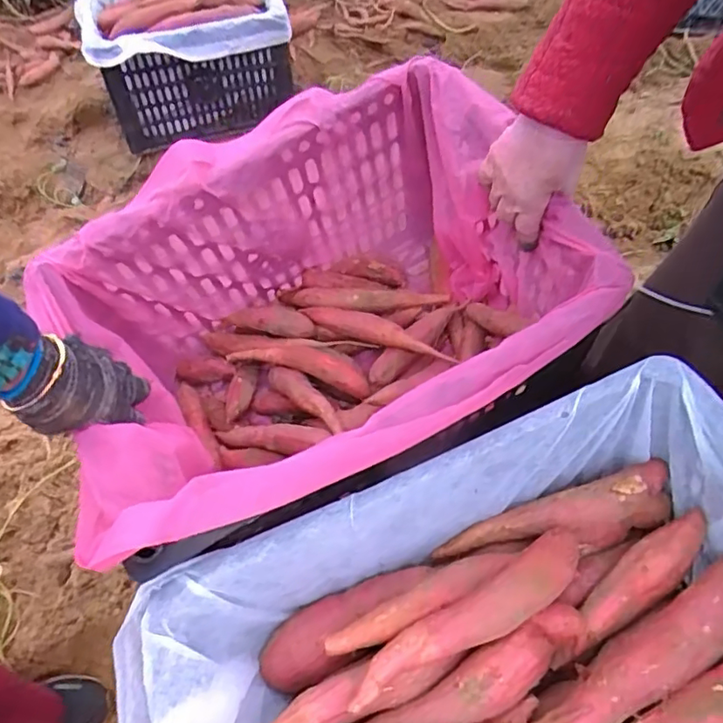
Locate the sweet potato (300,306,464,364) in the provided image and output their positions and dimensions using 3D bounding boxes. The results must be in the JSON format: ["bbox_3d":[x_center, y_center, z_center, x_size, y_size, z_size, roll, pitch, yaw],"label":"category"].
[{"bbox_3d":[0.017,-0.038,0.715,0.201,0.027,0.031,23,60,16],"label":"sweet potato"}]

